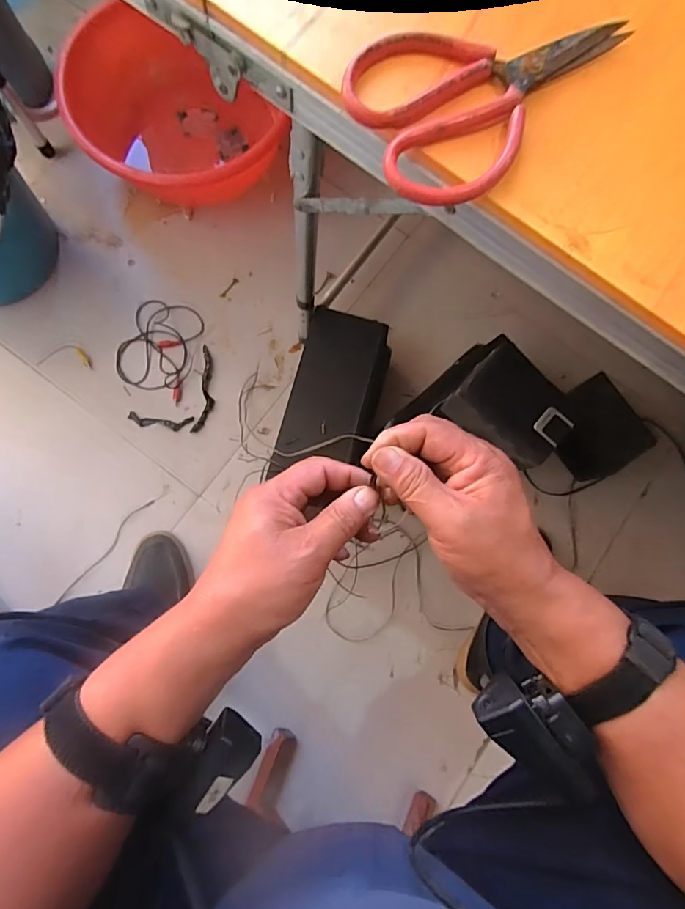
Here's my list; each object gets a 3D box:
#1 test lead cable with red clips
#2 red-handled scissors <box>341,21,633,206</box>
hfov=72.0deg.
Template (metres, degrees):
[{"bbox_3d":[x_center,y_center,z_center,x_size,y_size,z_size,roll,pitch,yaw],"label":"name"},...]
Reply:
[{"bbox_3d":[-0.314,-0.183,0.808,0.120,0.010,0.164,15,82,-2],"label":"test lead cable with red clips"},{"bbox_3d":[0.083,-0.235,0.292,0.111,0.011,0.180,43,82,2],"label":"red-handled scissors"}]

